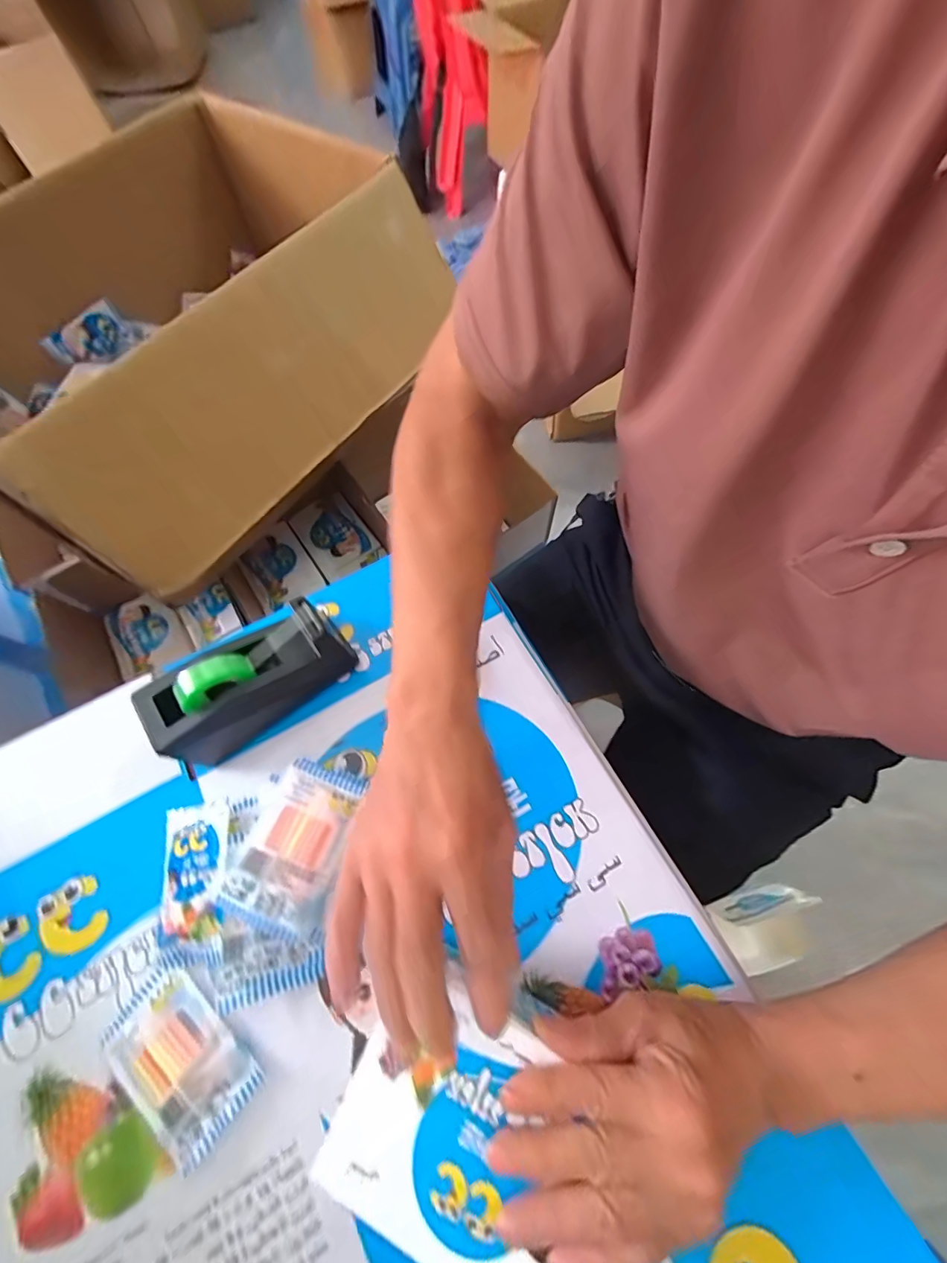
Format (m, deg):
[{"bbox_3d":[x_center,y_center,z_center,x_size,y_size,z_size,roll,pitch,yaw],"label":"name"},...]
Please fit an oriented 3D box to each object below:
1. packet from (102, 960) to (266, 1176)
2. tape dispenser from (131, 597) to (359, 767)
[{"bbox_3d":[-0.195,0.282,0.297,0.101,0.010,0.061,35,73,16],"label":"packet"},{"bbox_3d":[-0.177,0.035,0.359,0.145,0.084,0.061,-35,70,-11],"label":"tape dispenser"}]

